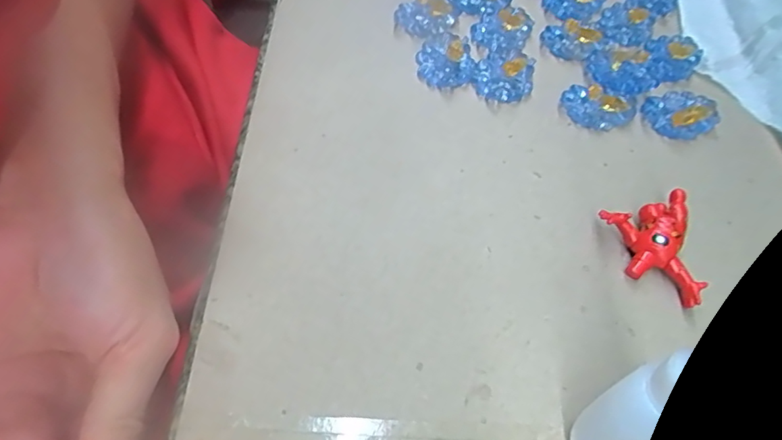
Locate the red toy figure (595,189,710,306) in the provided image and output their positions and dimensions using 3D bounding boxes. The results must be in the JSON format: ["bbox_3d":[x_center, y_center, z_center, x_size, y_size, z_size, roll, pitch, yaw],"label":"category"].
[{"bbox_3d":[0.114,0.014,0.222,0.034,0.017,0.045,-14,60,-11],"label":"red toy figure"}]

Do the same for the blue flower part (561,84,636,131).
[{"bbox_3d":[0.106,-0.060,0.269,0.035,0.015,0.023,22,60,10],"label":"blue flower part"}]

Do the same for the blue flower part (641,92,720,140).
[{"bbox_3d":[0.148,-0.055,0.270,0.031,0.009,0.029,1,59,-2],"label":"blue flower part"}]

